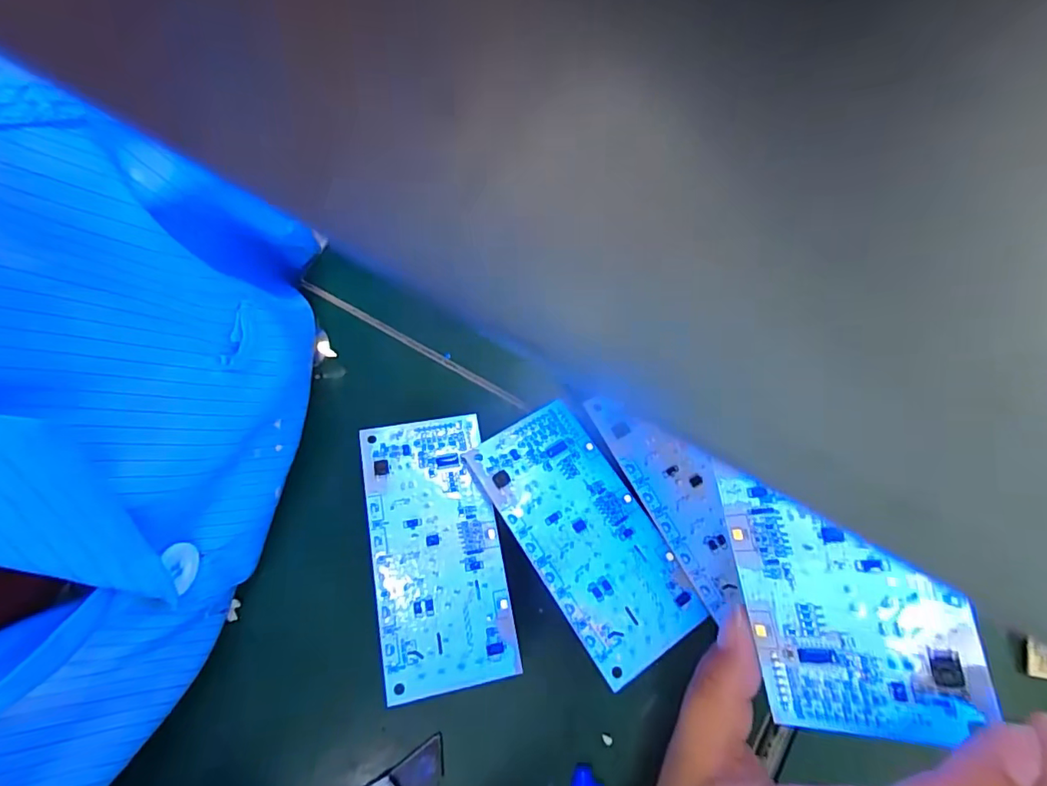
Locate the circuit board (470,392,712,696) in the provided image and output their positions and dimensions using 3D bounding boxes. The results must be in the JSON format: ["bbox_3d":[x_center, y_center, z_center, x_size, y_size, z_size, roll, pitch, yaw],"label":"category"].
[{"bbox_3d":[0.025,0.061,0.232,0.050,0.009,0.113,-32,78,-7],"label":"circuit board"}]

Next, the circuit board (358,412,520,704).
[{"bbox_3d":[-0.039,0.068,0.237,0.055,0.004,0.114,-8,71,-13],"label":"circuit board"}]

